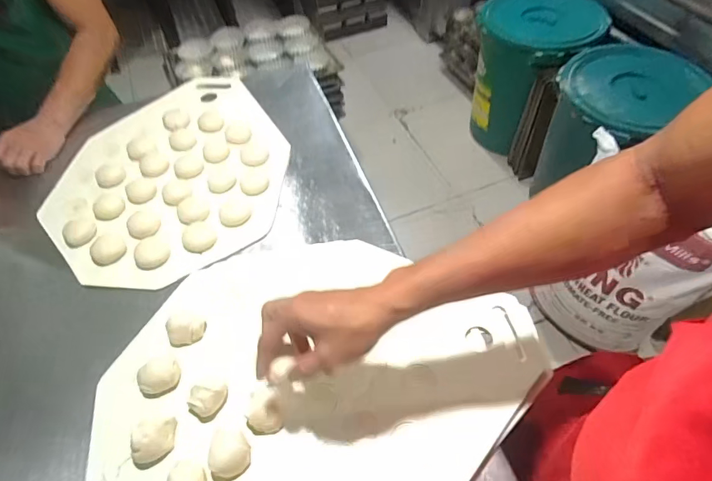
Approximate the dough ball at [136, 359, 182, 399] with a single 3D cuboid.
[{"bbox_3d":[-0.242,0.169,0.536,0.051,0.024,0.045,-18,55,-10],"label":"dough ball"}]

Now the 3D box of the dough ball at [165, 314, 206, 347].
[{"bbox_3d":[-0.223,0.117,0.572,0.052,0.023,0.045,-18,55,-10],"label":"dough ball"}]

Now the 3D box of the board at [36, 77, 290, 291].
[{"bbox_3d":[-0.338,-0.131,0.780,0.408,0.031,0.461,-27,57,-16],"label":"board"}]

